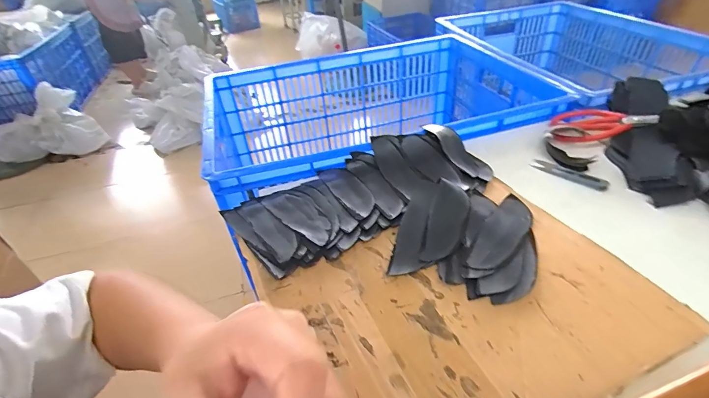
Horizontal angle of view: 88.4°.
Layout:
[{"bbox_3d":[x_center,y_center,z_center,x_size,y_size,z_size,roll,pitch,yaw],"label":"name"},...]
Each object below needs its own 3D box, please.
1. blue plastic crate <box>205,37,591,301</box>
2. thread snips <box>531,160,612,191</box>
[{"bbox_3d":[0.048,-0.155,0.831,0.682,0.262,0.482,-15,40,-11],"label":"blue plastic crate"},{"bbox_3d":[0.306,-0.034,0.519,0.022,0.011,0.100,-34,46,-30],"label":"thread snips"}]

